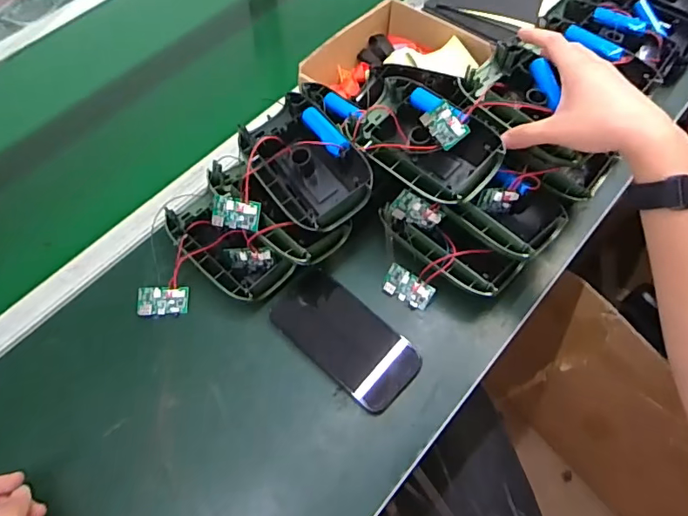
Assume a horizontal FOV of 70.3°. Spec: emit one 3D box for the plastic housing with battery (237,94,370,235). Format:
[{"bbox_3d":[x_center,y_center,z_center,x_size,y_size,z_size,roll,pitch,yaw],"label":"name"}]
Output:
[{"bbox_3d":[-0.046,-0.099,0.522,0.109,0.053,0.162,-35,65,-17],"label":"plastic housing with battery"}]

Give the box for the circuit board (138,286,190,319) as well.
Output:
[{"bbox_3d":[-0.203,0.049,0.548,0.055,0.006,0.034,-2,78,-2],"label":"circuit board"}]

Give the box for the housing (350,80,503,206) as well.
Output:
[{"bbox_3d":[0.082,-0.124,0.509,0.160,0.048,0.098,35,67,19],"label":"housing"}]

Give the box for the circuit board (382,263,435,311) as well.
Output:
[{"bbox_3d":[0.072,0.033,0.541,0.055,0.012,0.034,31,109,15],"label":"circuit board"}]

